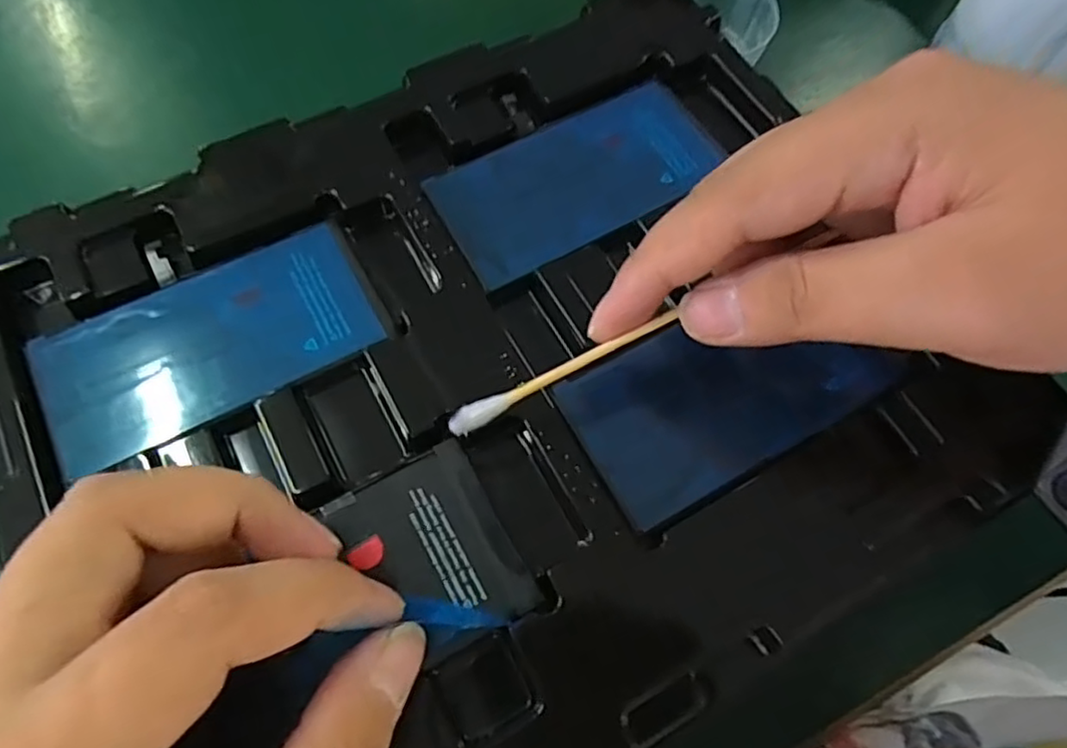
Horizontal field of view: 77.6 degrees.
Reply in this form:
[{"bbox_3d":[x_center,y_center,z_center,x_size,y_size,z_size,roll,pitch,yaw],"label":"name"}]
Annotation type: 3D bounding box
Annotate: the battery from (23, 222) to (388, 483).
[{"bbox_3d":[-0.095,-0.010,0.196,0.093,0.004,0.048,-27,71,-13],"label":"battery"}]

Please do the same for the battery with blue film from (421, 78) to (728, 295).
[{"bbox_3d":[0.016,-0.066,0.222,0.094,0.006,0.047,-29,71,-13],"label":"battery with blue film"}]

